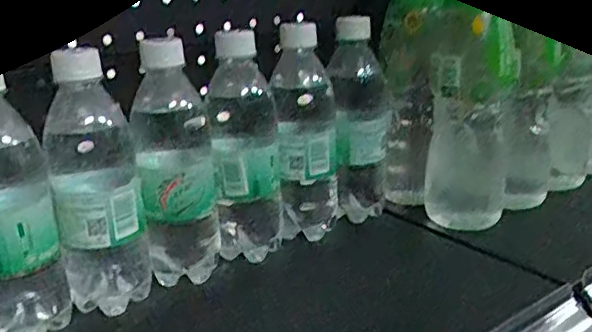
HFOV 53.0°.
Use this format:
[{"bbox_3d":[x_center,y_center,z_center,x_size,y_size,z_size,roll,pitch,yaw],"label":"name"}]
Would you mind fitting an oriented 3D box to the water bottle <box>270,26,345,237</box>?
[{"bbox_3d":[0.010,-0.028,0.522,0.055,0.176,0.055,-3,18,1],"label":"water bottle"}]

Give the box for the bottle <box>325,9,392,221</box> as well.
[{"bbox_3d":[0.060,-0.042,0.554,0.053,0.175,0.055,1,19,10],"label":"bottle"}]

